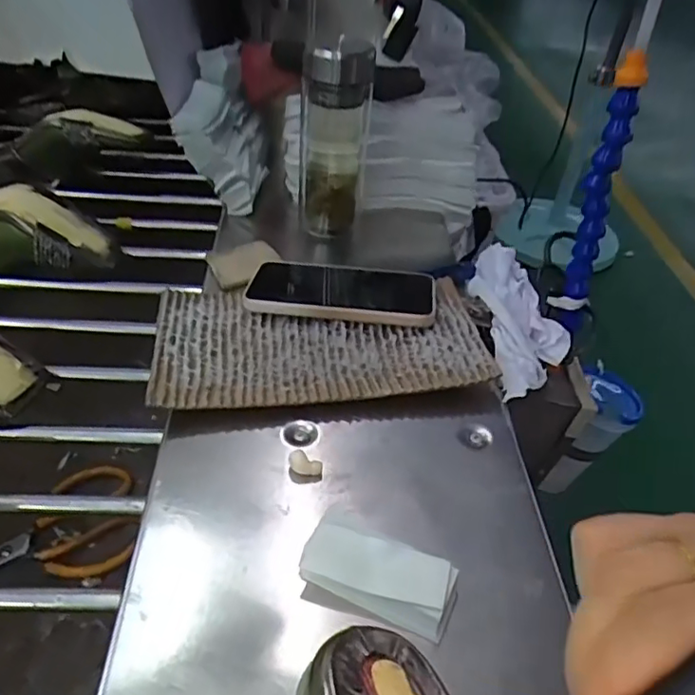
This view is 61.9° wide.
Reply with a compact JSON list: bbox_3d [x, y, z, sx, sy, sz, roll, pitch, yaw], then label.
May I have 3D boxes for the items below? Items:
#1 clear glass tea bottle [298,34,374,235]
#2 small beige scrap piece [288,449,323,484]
[{"bbox_3d":[-0.016,-0.206,0.570,0.071,0.181,0.063,3,43,-3],"label":"clear glass tea bottle"},{"bbox_3d":[-0.027,0.077,0.376,0.021,0.014,0.015,-3,43,-10],"label":"small beige scrap piece"}]

